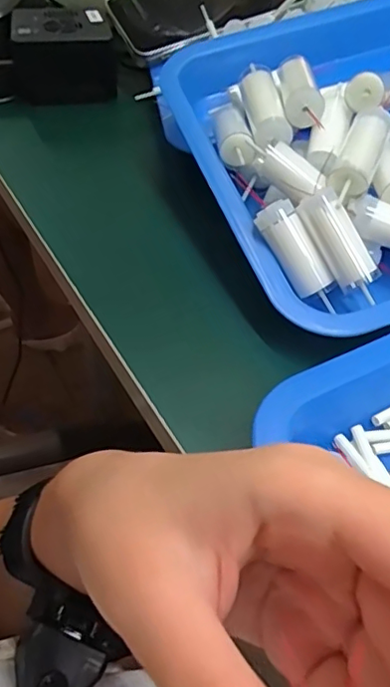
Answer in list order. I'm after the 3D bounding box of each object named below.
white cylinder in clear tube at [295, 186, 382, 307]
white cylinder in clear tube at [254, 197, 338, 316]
[{"bbox_3d":[0.073,-0.047,0.276,0.015,0.017,0.057,-33,94,-26],"label":"white cylinder in clear tube"},{"bbox_3d":[0.053,-0.043,0.283,0.016,0.019,0.060,-37,99,-29],"label":"white cylinder in clear tube"}]

